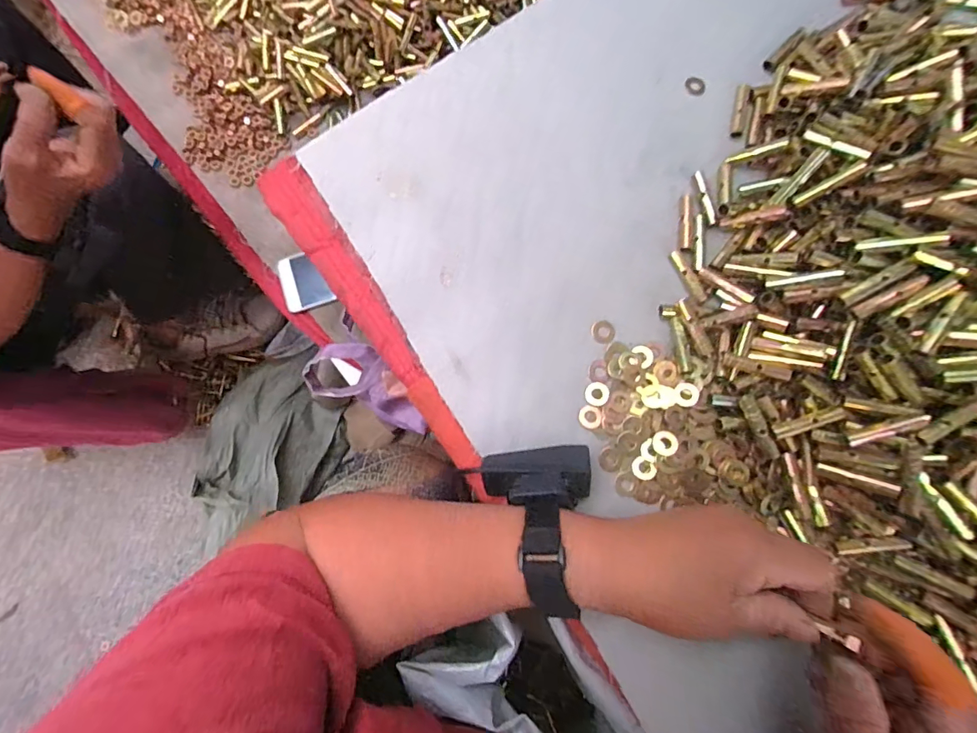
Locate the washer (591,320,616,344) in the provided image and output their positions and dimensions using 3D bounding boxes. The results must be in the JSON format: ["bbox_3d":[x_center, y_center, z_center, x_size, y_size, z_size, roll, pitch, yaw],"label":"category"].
[{"bbox_3d":[0.085,-0.026,0.347,0.017,0.004,0.017,0,79,0],"label":"washer"}]

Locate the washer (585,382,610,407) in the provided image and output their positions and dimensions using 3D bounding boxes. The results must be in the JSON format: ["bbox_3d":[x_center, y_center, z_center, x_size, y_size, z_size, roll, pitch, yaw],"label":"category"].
[{"bbox_3d":[0.078,0.020,0.337,0.017,0.004,0.017,0,79,0],"label":"washer"}]

